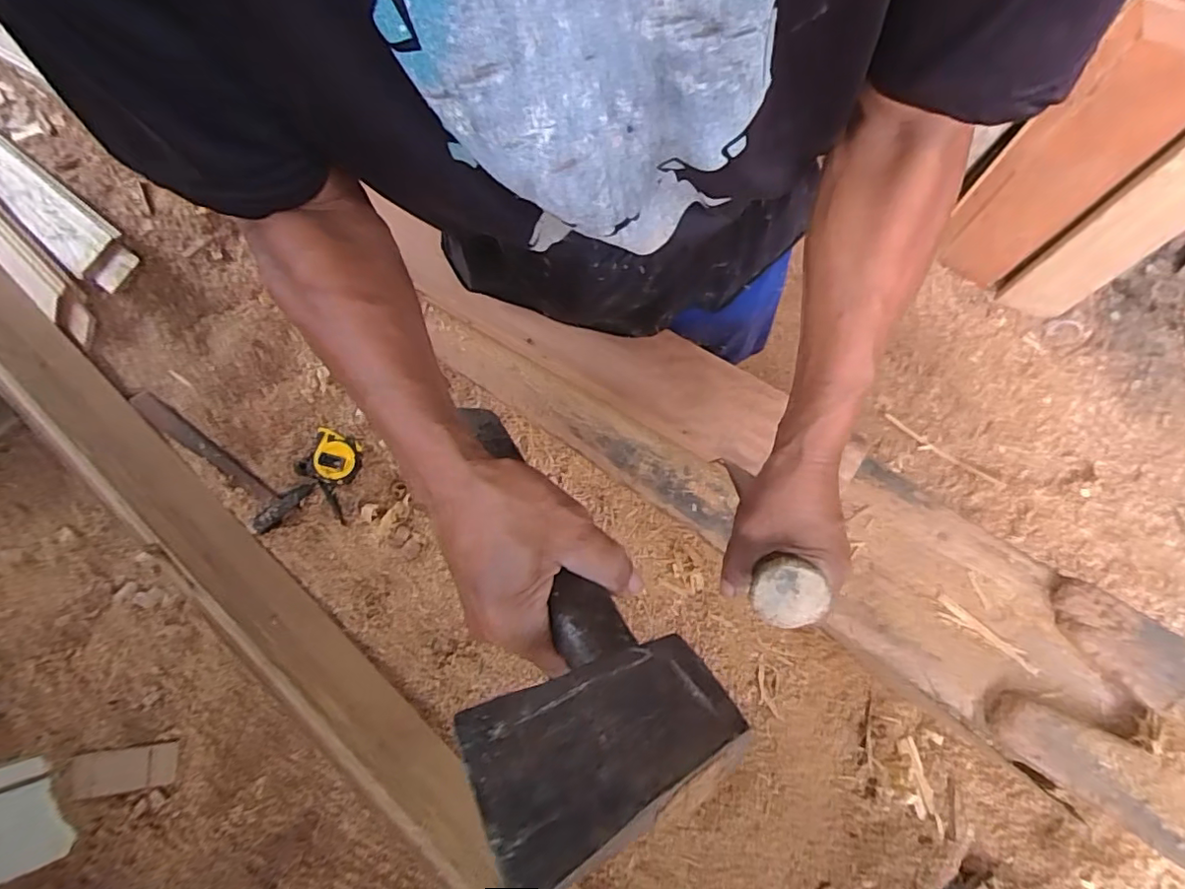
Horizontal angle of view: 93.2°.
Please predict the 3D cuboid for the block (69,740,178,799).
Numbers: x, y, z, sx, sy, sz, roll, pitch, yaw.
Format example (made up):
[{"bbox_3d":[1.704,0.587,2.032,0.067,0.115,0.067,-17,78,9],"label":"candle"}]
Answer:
[{"bbox_3d":[-0.552,0.384,0.661,0.098,0.007,0.049,3,83,-23],"label":"block"}]

